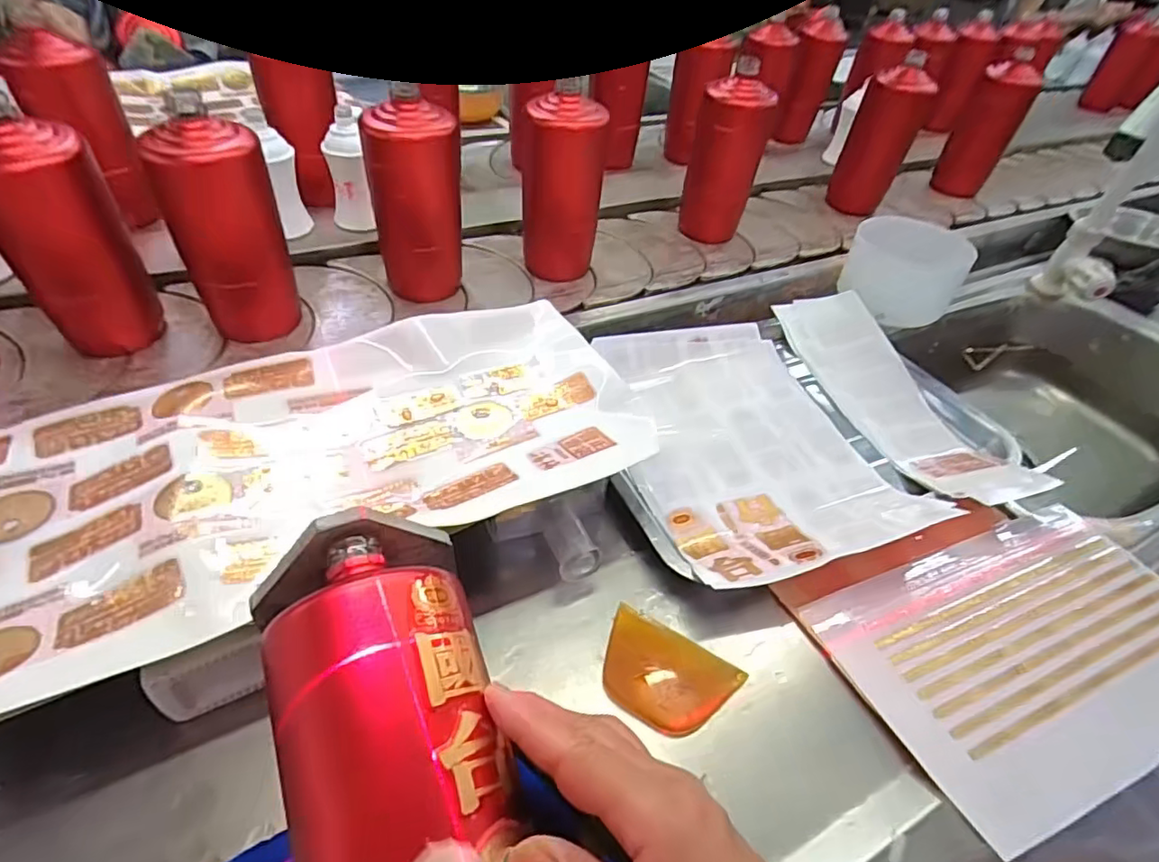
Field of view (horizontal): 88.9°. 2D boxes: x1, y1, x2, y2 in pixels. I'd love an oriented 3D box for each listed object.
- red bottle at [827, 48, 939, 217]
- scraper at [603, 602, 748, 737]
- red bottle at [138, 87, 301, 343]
[{"bbox_3d":[0.423,-0.408,0.837,0.082,0.188,0.063,21,47,14],"label":"red bottle"},{"bbox_3d":[0.052,0.149,0.362,0.083,0.006,0.061,23,42,19],"label":"scraper"},{"bbox_3d":[-0.292,-0.165,0.499,0.065,0.184,0.065,7,45,0],"label":"red bottle"}]

